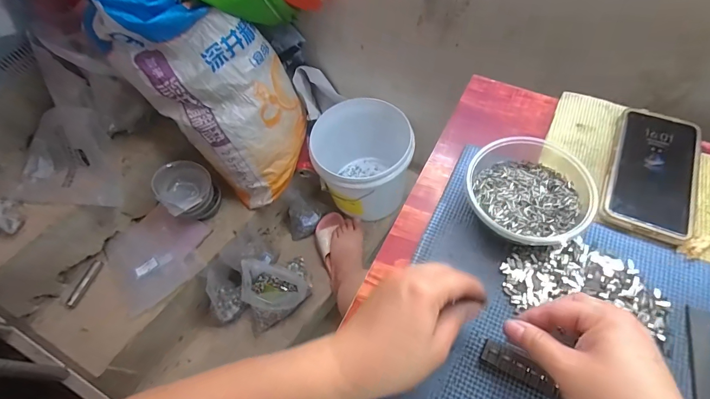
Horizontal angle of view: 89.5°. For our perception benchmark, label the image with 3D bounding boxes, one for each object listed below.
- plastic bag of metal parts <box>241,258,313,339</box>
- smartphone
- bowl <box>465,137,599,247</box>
[{"bbox_3d":[-0.204,0.223,0.933,0.156,0.124,0.158,-18,61,-6],"label":"plastic bag of metal parts"},{"bbox_3d":[0.309,-0.032,0.372,0.077,0.009,0.157,23,65,16],"label":"smartphone"},{"bbox_3d":[0.165,-0.008,0.354,0.110,0.044,0.104,-2,60,3],"label":"bowl"}]

